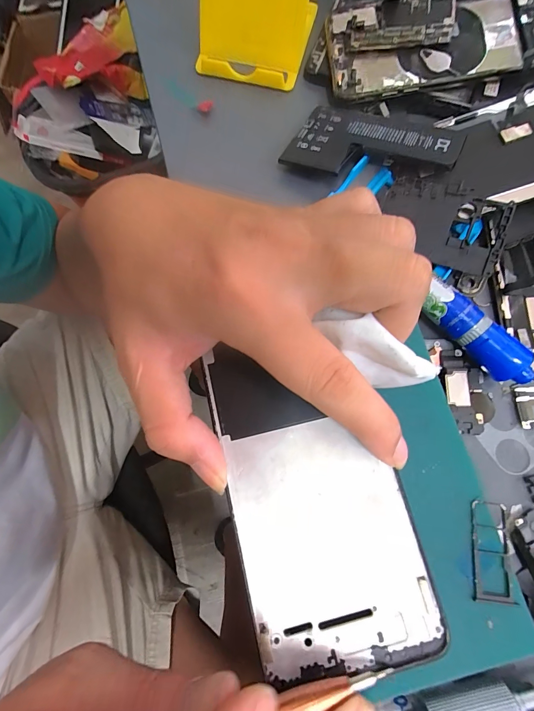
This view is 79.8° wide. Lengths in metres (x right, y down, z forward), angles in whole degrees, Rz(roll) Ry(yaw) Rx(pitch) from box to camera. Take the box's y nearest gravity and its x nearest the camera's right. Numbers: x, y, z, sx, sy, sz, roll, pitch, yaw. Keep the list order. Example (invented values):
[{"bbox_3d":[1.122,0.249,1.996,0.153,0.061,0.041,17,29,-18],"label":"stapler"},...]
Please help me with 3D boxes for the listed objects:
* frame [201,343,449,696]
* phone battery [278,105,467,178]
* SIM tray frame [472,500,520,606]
[{"bbox_3d":[0.020,0.060,0.137,0.072,0.004,0.131,-14,76,-4],"label":"frame"},{"bbox_3d":[0.063,-0.126,0.192,0.093,0.004,0.061,24,73,15],"label":"phone battery"},{"bbox_3d":[0.096,0.083,0.134,0.017,0.004,0.039,6,76,1],"label":"SIM tray frame"}]

